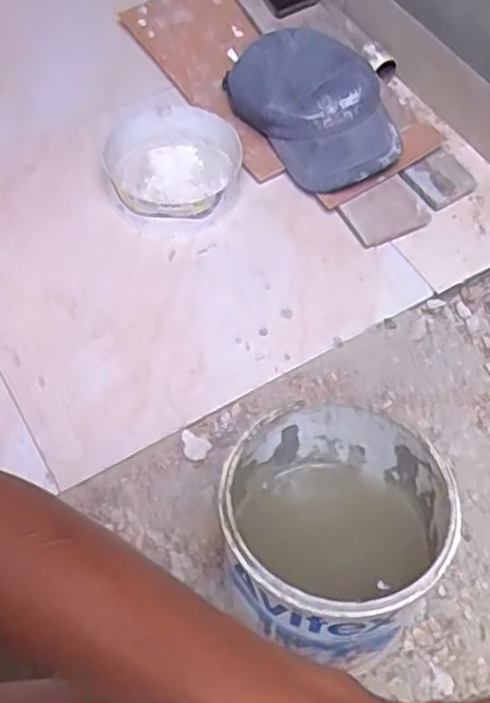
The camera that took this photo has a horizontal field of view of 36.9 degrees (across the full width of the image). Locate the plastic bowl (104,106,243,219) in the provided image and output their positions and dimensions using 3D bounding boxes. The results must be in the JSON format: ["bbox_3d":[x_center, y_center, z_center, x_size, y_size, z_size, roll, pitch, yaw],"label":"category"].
[{"bbox_3d":[-0.089,-0.236,0.934,0.169,0.067,0.154,1,57,-1],"label":"plastic bowl"}]

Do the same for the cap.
[{"bbox_3d":[0.091,-0.317,0.957,0.148,0.119,0.243,-37,65,-22],"label":"cap"}]

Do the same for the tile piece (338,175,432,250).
[{"bbox_3d":[0.178,-0.176,0.925,0.097,0.010,0.071,-29,87,-11],"label":"tile piece"}]

